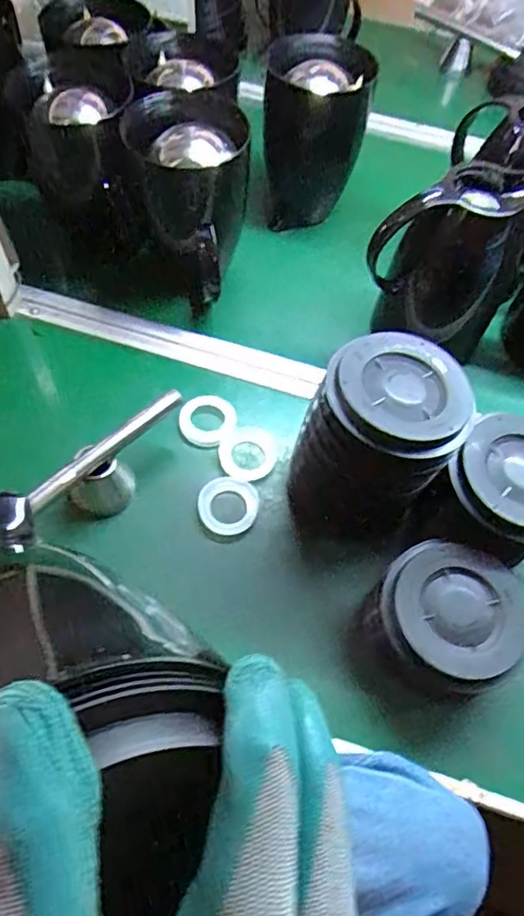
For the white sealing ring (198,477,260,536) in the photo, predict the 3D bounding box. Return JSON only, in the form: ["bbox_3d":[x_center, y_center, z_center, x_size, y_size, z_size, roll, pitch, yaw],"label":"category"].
[{"bbox_3d":[-0.032,0.046,0.566,0.058,0.008,0.057,2,59,-3],"label":"white sealing ring"}]

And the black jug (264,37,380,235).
[{"bbox_3d":[0.061,-0.417,0.740,0.119,0.182,0.133,3,59,-3],"label":"black jug"}]

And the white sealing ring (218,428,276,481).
[{"bbox_3d":[-0.013,-0.005,0.601,0.062,0.006,0.059,2,59,-3],"label":"white sealing ring"}]

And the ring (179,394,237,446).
[{"bbox_3d":[-0.056,-0.041,0.612,0.056,0.009,0.061,2,59,-3],"label":"ring"}]

